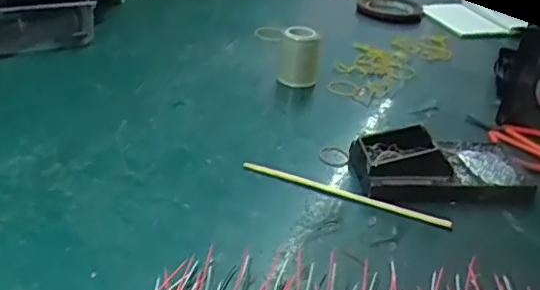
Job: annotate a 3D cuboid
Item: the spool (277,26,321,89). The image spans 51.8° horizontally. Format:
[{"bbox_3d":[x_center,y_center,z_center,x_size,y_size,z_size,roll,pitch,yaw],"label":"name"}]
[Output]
[{"bbox_3d":[0.037,-0.110,0.683,0.050,0.061,0.040,6,32,1],"label":"spool"}]

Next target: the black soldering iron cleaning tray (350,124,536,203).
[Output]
[{"bbox_3d":[0.164,0.016,0.518,0.163,0.037,0.087,0,32,-8],"label":"black soldering iron cleaning tray"}]

